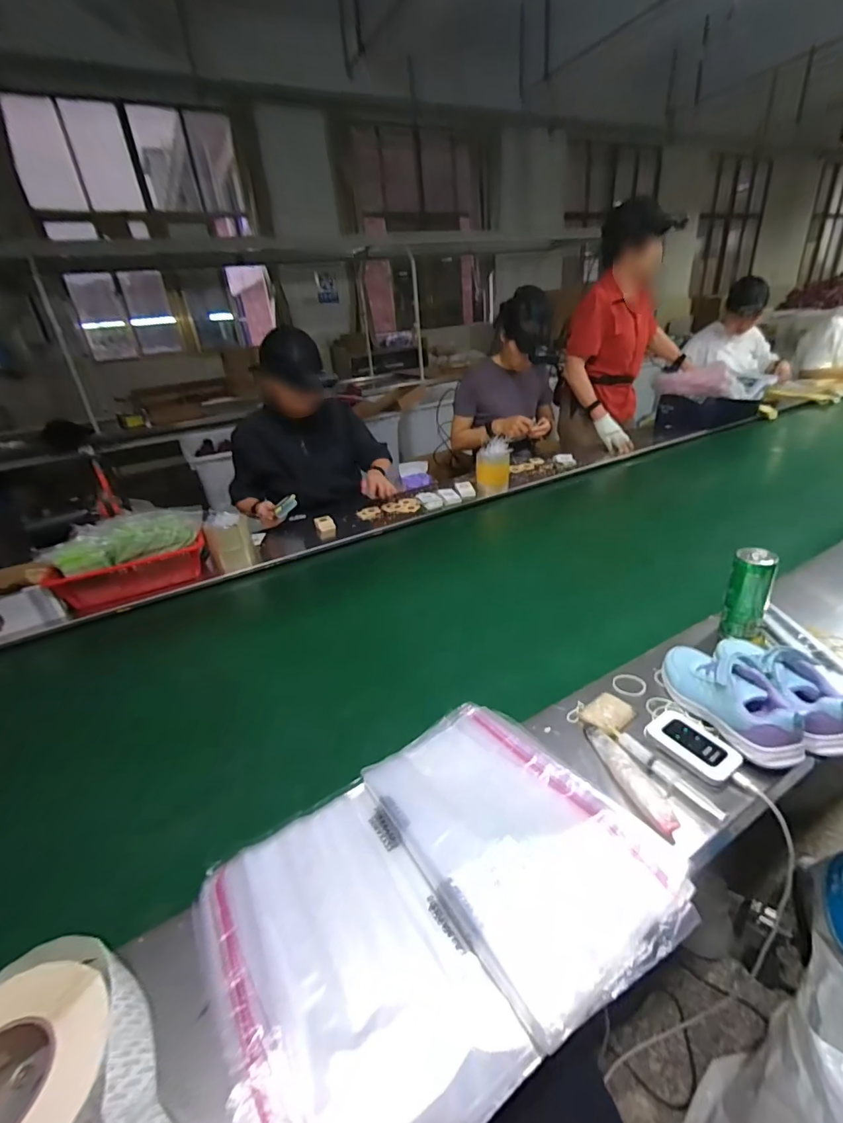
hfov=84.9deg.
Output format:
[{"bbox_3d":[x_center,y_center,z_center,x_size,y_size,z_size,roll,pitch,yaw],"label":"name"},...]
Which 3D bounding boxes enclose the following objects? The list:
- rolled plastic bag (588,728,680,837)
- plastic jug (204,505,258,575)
[{"bbox_3d":[0.252,0.260,0.566,0.041,0.017,0.150,-15,29,-16],"label":"rolled plastic bag"},{"bbox_3d":[-0.514,-0.051,1.248,0.110,0.160,0.122,-17,30,-20],"label":"plastic jug"}]

